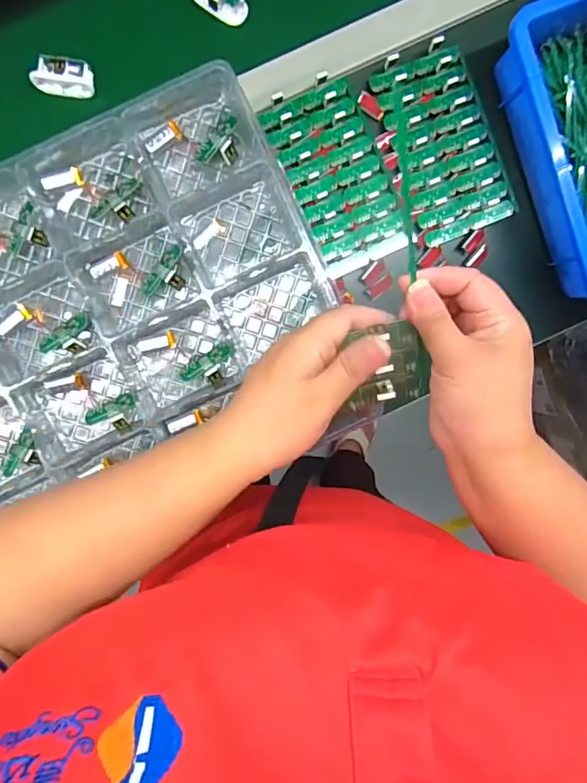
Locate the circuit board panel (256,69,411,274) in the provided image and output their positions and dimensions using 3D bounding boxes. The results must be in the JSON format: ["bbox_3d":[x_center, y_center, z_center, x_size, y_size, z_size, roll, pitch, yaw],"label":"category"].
[{"bbox_3d":[0.047,-0.221,0.512,0.096,0.022,0.183,-25,98,-1],"label":"circuit board panel"}]

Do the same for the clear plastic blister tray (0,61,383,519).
[{"bbox_3d":[-0.211,-0.053,0.416,0.470,0.036,0.266,-24,98,-1],"label":"clear plastic blister tray"}]

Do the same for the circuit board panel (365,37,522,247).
[{"bbox_3d":[0.159,-0.257,0.515,0.098,0.019,0.185,-22,98,-2],"label":"circuit board panel"}]

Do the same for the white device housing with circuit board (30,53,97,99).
[{"bbox_3d":[-0.229,-0.315,0.495,0.058,0.016,0.033,5,96,-5],"label":"white device housing with circuit board"}]

